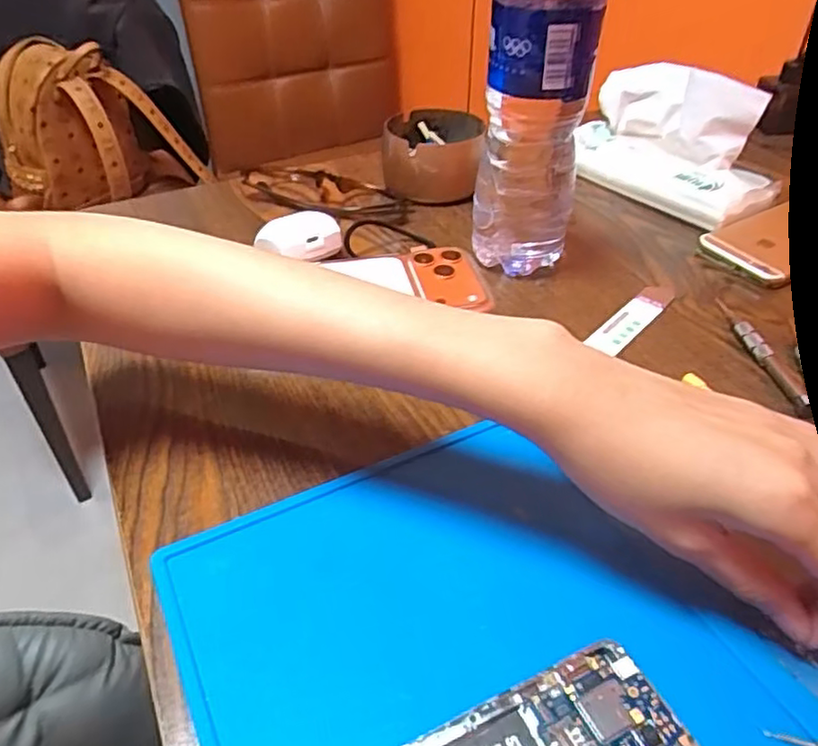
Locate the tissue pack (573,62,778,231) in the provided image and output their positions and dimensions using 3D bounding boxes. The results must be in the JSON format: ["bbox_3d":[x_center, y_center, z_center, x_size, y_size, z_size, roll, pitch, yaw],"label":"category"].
[{"bbox_3d":[0.209,-0.187,0.535,0.077,0.086,0.161,-26,47,-27],"label":"tissue pack"}]

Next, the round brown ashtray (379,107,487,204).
[{"bbox_3d":[0.018,-0.186,0.557,0.081,0.053,0.088,-2,42,2],"label":"round brown ashtray"}]

